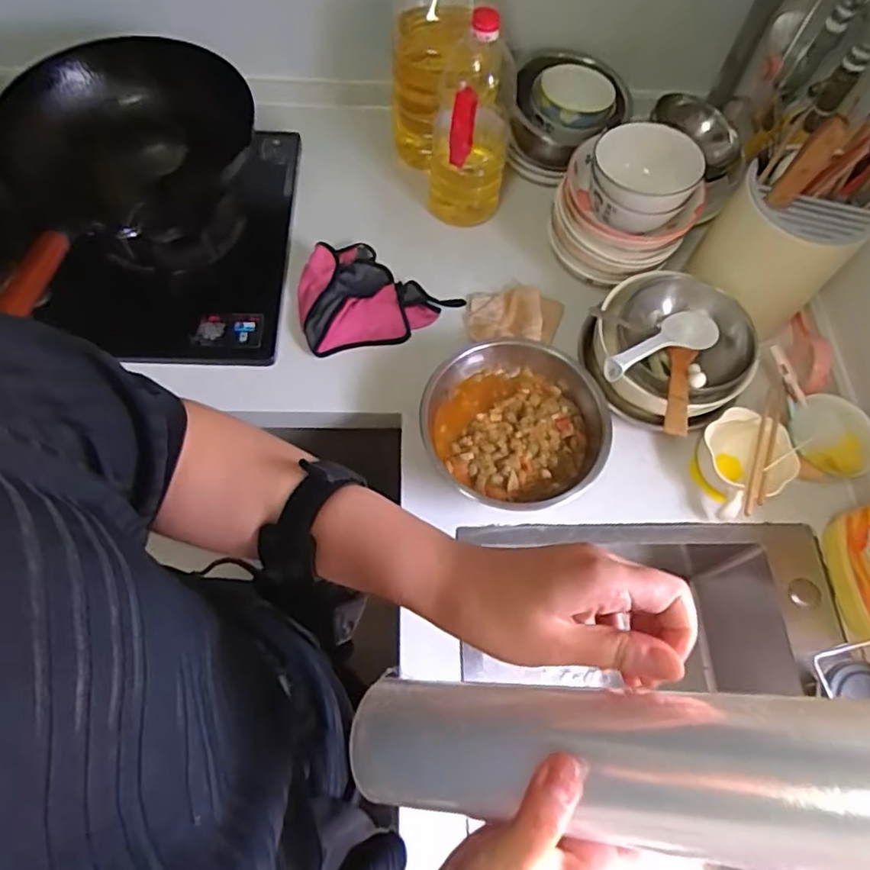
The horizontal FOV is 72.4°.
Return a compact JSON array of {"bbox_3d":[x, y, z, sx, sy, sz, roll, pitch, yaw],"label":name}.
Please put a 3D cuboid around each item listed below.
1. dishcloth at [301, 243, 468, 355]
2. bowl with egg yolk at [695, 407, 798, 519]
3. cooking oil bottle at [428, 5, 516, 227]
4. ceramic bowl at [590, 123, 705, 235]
[{"bbox_3d":[-0.085,-0.208,0.829,0.211,0.041,0.160,-12,67,-8],"label":"dishcloth"},{"bbox_3d":[0.381,0.036,0.733,0.087,0.065,0.125,-4,66,-4],"label":"bowl with egg yolk"},{"bbox_3d":[0.048,-0.410,0.811,0.103,0.290,0.107,5,65,0],"label":"cooking oil bottle"},{"bbox_3d":[0.266,-0.331,0.759,0.129,0.059,0.134,1,65,-2],"label":"ceramic bowl"}]

